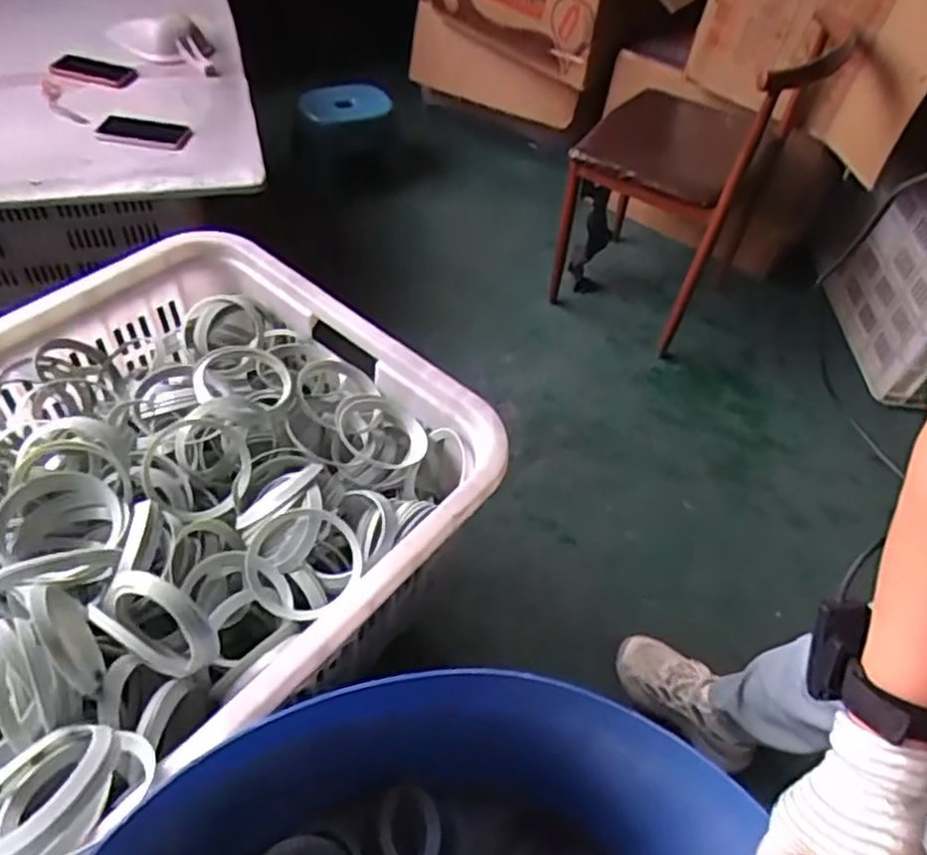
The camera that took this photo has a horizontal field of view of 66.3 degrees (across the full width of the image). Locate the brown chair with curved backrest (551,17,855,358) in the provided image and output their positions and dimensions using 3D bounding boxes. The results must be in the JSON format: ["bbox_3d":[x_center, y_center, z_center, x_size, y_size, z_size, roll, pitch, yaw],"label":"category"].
[{"bbox_3d":[0.461,-0.532,1.516,0.416,0.587,0.406,21,51,13],"label":"brown chair with curved backrest"}]

